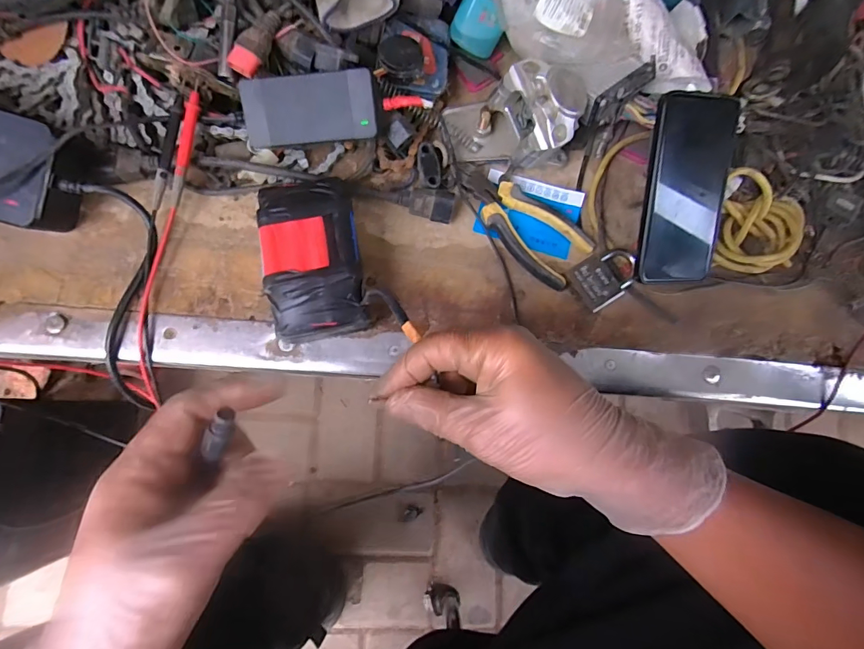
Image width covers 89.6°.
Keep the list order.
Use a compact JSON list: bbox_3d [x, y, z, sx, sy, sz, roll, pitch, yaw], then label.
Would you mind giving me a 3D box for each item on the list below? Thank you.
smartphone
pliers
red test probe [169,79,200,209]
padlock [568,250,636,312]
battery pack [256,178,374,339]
[{"bbox_3d":[0.236,-0.121,0.400,0.085,0.015,0.164,-4,105,-15],"label":"smartphone"},{"bbox_3d":[0.083,-0.101,0.418,0.145,0.016,0.068,38,79,1],"label":"pliers"},{"bbox_3d":[-0.217,-0.161,0.385,0.011,0.016,0.114,11,86,-4],"label":"red test probe"},{"bbox_3d":[0.166,-0.046,0.417,0.063,0.018,0.046,-31,85,-9],"label":"padlock"},{"bbox_3d":[-0.100,-0.055,0.369,0.077,0.058,0.135,-9,82,-7],"label":"battery pack"}]

